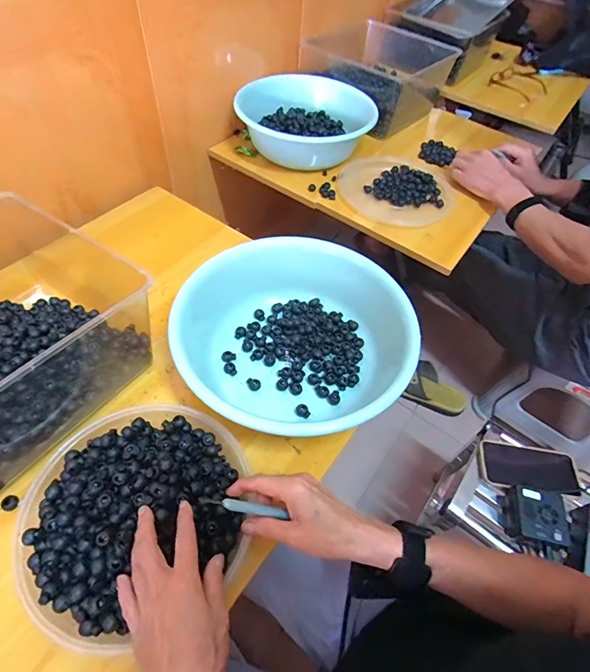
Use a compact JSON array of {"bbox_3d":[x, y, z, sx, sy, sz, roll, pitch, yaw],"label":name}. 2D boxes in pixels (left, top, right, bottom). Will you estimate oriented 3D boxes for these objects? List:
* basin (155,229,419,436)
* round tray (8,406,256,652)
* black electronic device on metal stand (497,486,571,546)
[{"bbox_3d":[0.000,0.005,0.528,0.300,0.095,0.282,-27,61,-23],"label":"basin"},{"bbox_3d":[-0.163,0.168,0.406,0.222,0.047,0.208,3,54,-4],"label":"round tray"},{"bbox_3d":[0.377,0.285,0.620,0.076,0.054,0.078,10,54,2],"label":"black electronic device on metal stand"}]

